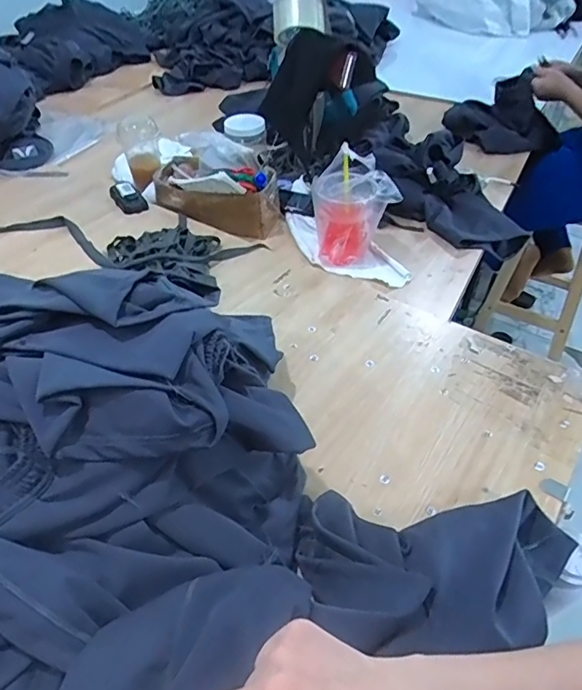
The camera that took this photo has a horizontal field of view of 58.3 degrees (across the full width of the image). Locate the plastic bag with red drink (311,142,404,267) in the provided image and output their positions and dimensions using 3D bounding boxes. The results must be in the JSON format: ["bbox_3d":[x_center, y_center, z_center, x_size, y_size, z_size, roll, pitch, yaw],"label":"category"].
[{"bbox_3d":[0.111,-0.245,0.950,0.141,0.177,0.086,-3,44,-5],"label":"plastic bag with red drink"}]

